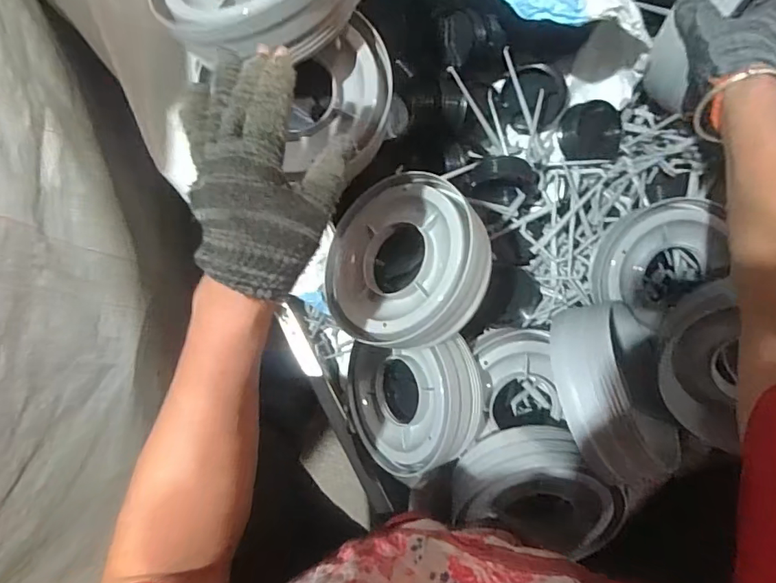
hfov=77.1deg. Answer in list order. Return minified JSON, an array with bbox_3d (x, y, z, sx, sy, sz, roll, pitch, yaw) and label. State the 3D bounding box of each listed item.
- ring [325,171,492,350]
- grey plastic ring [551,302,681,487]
[{"bbox_3d":[0.010,-0.035,0.464,0.176,0.048,0.176,-12,68,32],"label":"ring"},{"bbox_3d":[0.215,0.088,0.452,0.062,0.157,0.150,-19,69,34],"label":"grey plastic ring"}]

